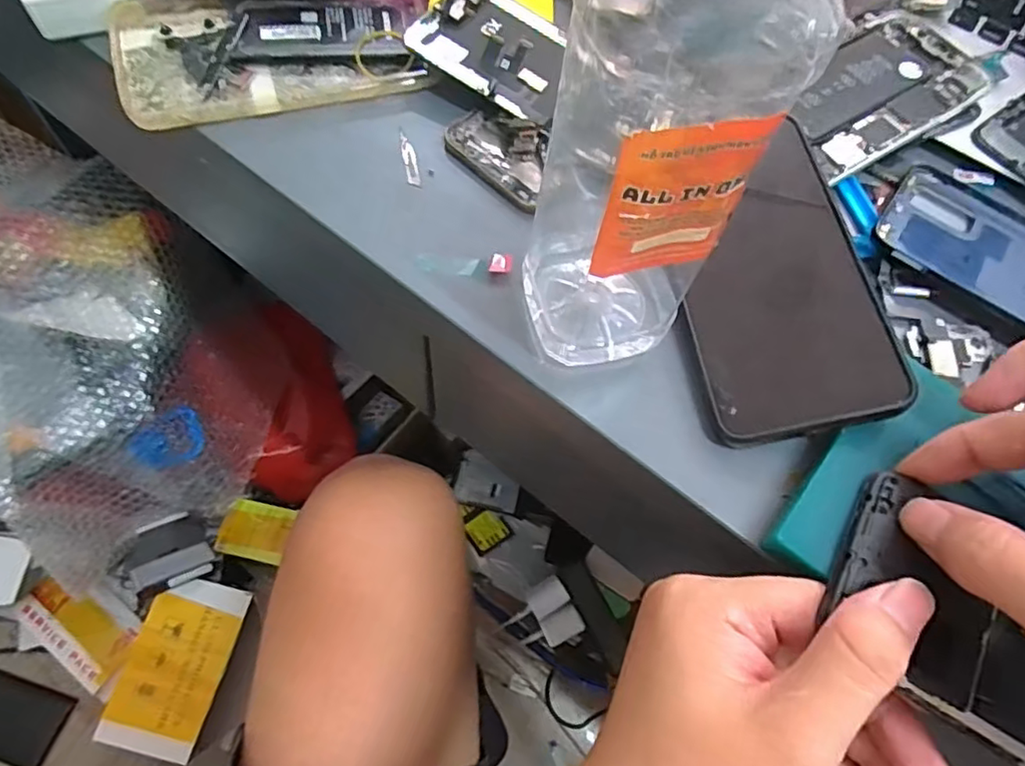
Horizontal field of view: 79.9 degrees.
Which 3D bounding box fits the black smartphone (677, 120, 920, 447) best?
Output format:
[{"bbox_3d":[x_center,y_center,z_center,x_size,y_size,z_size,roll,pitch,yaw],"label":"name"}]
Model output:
[{"bbox_3d":[0.111,-0.044,0.269,0.080,0.006,0.136,-13,67,11],"label":"black smartphone"}]

